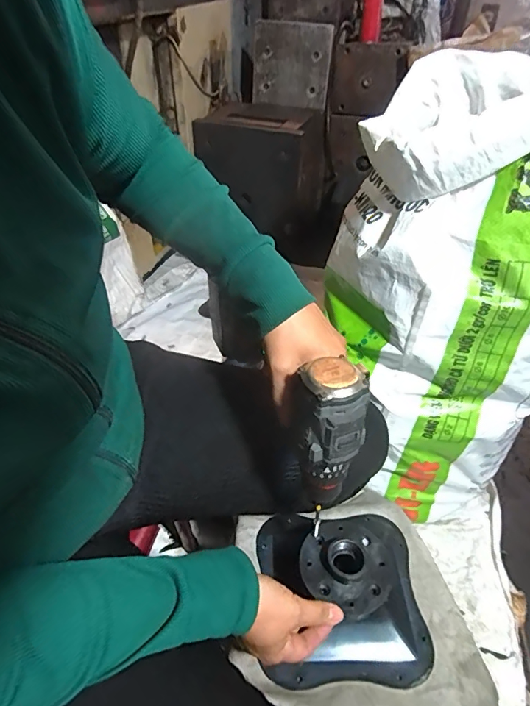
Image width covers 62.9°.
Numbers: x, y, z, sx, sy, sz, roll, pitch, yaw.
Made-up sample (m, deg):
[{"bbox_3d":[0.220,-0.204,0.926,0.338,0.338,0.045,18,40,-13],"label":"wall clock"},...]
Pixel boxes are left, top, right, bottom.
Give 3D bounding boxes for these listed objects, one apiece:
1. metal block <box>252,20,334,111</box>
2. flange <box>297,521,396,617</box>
[{"bbox_3d":[0.081,-0.929,1.404,0.251,0.228,0.033,13,31,12],"label":"metal block"},{"bbox_3d":[0.088,0.218,0.457,0.093,0.027,0.091,0,42,0],"label":"flange"}]

